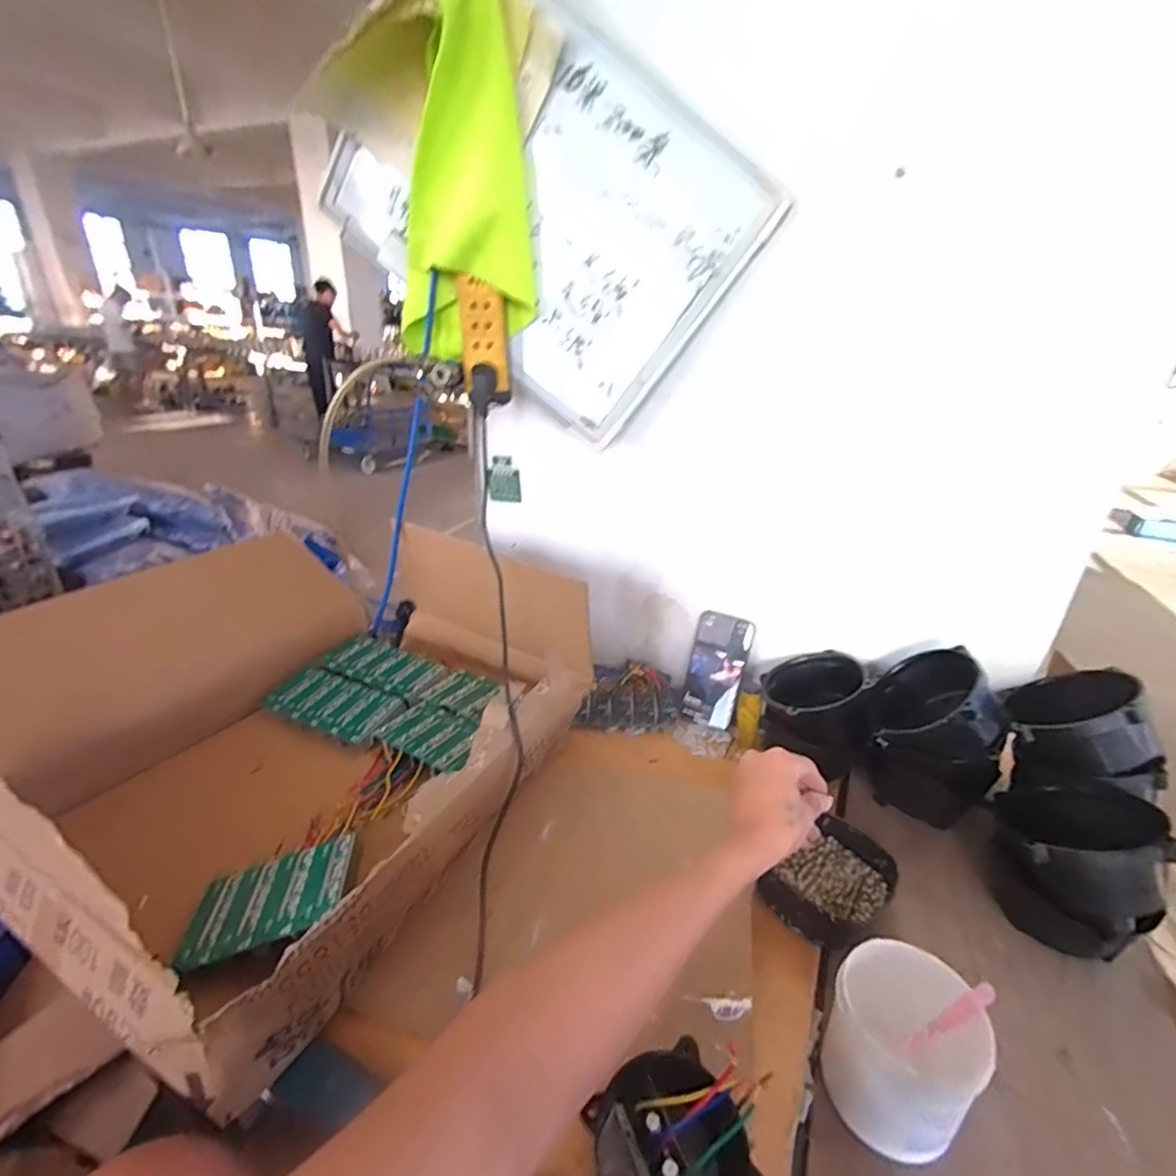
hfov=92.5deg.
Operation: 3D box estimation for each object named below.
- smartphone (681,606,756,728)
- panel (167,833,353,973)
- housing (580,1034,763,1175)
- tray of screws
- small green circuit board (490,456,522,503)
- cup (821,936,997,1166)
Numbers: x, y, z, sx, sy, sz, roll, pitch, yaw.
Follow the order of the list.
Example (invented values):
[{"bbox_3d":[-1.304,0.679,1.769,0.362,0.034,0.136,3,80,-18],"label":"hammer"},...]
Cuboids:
[{"bbox_3d":[0.186,0.119,0.819,0.078,0.161,0.014,16,7,26],"label":"smartphone"},{"bbox_3d":[-0.257,0.251,0.455,0.126,0.006,0.079,-18,28,-2],"label":"panel"},{"bbox_3d":[0.064,0.360,0.367,0.060,0.123,0.099,28,25,-33],"label":"housing"},{"bbox_3d":[0.245,0.298,0.563,0.132,0.047,0.090,-17,31,-36],"label":"tray of screws"},{"bbox_3d":[-0.134,-0.176,0.913,0.052,0.071,0.008,10,26,16],"label":"small green circuit board"},{"bbox_3d":[0.231,0.338,0.417,0.092,0.102,0.094,2,25,-1],"label":"cup"}]

